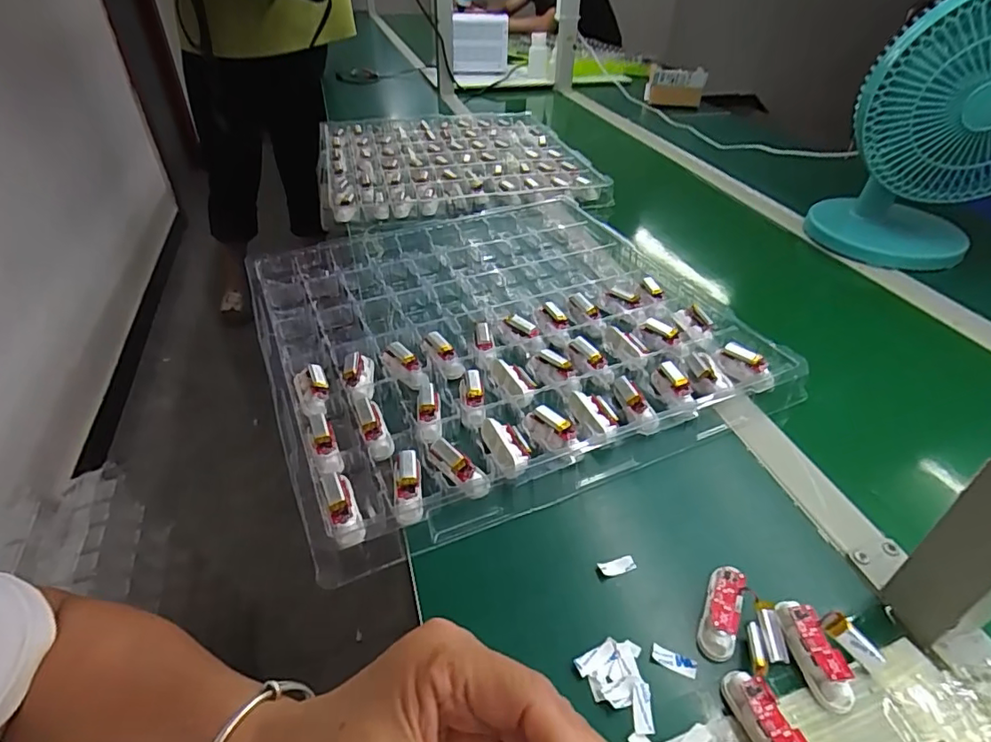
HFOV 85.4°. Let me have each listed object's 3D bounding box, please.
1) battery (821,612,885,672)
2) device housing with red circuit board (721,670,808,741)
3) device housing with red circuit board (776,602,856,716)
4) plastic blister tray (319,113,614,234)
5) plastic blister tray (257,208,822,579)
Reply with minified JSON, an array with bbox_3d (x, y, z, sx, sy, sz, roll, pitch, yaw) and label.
[{"bbox_3d":[0.218,0.165,0.324,0.040,0.015,0.010,47,52,5],"label":"battery"},{"bbox_3d":[0.150,0.196,0.293,0.018,0.020,0.062,-14,43,-17],"label":"device housing with red circuit board"},{"bbox_3d":[0.192,0.169,0.325,0.018,0.019,0.061,-6,41,-8],"label":"device housing with red circuit board"},{"bbox_3d":[-0.085,-0.384,0.979,0.452,0.035,0.476,-10,42,-12],"label":"plastic blister tray"},{"bbox_3d":[-0.010,-0.060,0.590,0.449,0.033,0.472,-16,43,-19],"label":"plastic blister tray"}]

